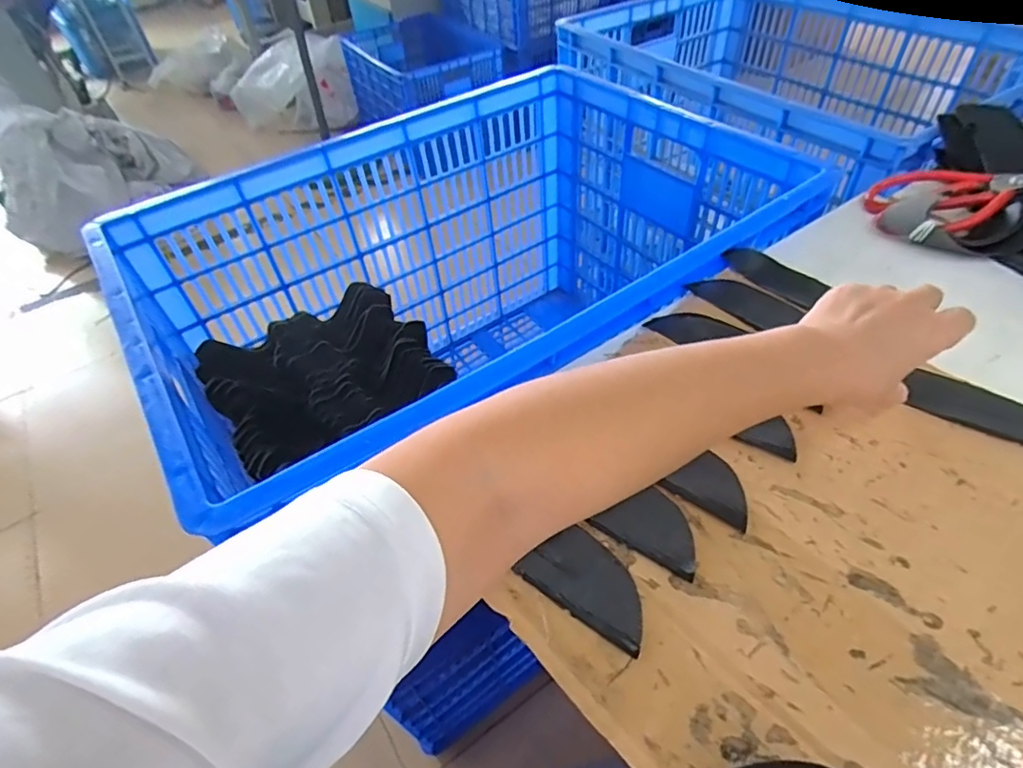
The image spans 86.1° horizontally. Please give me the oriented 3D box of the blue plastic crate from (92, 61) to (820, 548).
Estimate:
[{"bbox_3d":[-0.037,-0.074,0.716,0.678,0.383,0.467,-29,51,-20],"label":"blue plastic crate"}]

